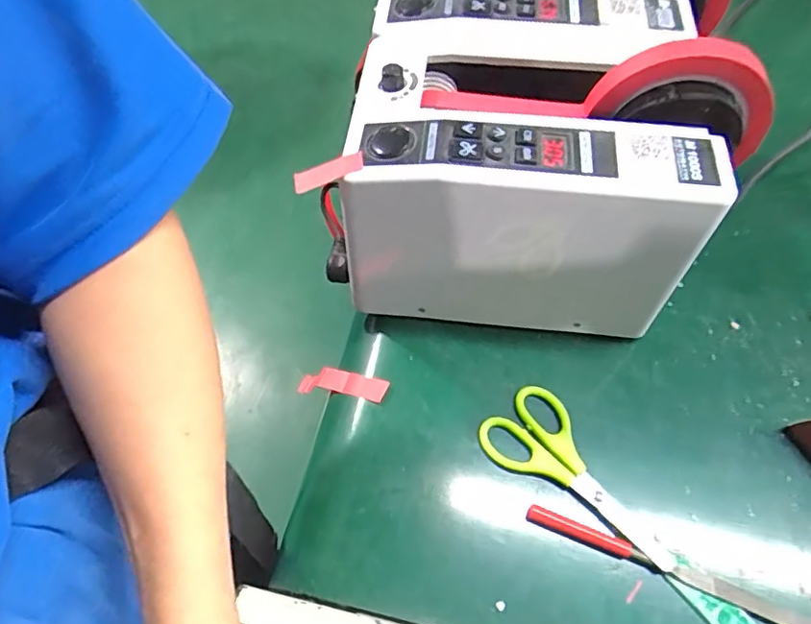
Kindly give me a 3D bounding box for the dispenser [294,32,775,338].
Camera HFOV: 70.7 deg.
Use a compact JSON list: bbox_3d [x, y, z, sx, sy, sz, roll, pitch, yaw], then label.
[{"bbox_3d":[0.080,-0.084,0.382,0.252,0.161,0.137,5,59,4],"label":"dispenser"}]

